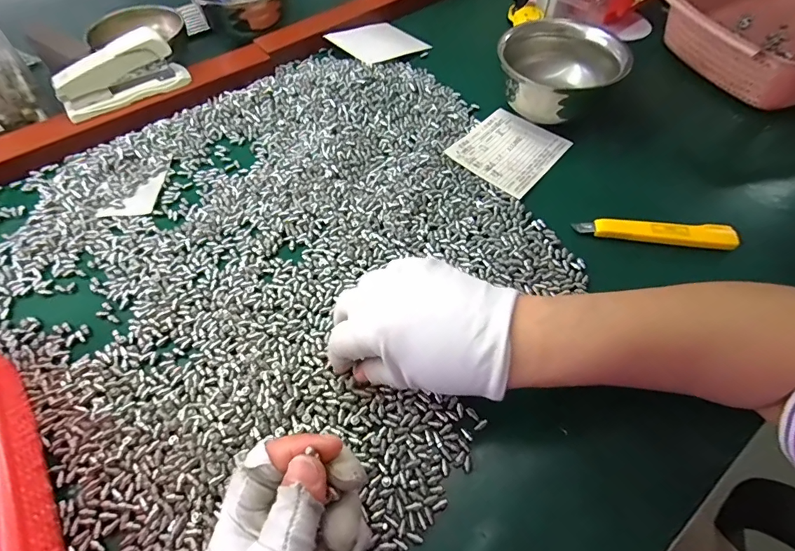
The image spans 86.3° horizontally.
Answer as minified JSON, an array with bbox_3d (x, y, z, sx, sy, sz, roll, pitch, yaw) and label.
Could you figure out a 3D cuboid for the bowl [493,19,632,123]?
[{"bbox_3d":[0.167,-0.206,0.444,0.118,0.071,0.118,-1,57,1],"label":"bowl"}]

